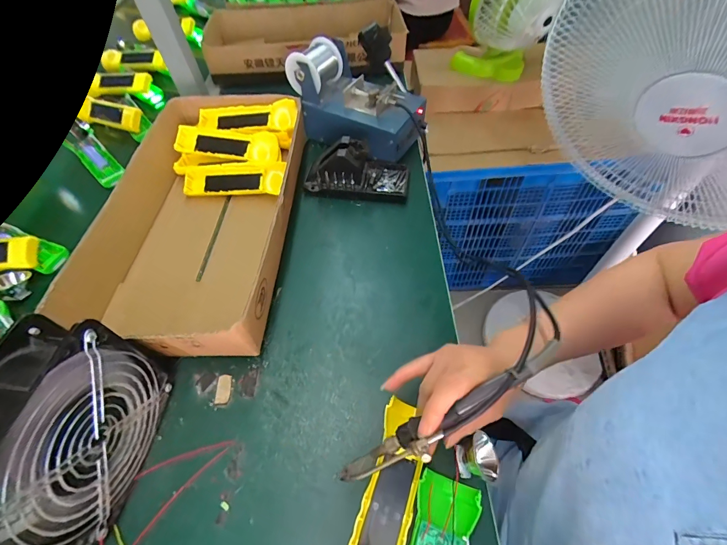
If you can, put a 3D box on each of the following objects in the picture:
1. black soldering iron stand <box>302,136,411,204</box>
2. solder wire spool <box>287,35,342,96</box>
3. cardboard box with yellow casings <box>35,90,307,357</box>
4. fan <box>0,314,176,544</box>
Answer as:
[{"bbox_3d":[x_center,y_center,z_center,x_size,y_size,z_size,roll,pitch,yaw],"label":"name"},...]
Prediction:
[{"bbox_3d":[-0.008,-0.166,0.530,0.157,0.075,0.083,6,56,5],"label":"black soldering iron stand"},{"bbox_3d":[-0.077,-0.332,0.550,0.066,0.059,0.072,28,61,18],"label":"solder wire spool"},{"bbox_3d":[-0.210,-0.098,0.477,0.222,0.078,0.419,4,56,3],"label":"cardboard box with yellow casings"},{"bbox_3d":[-0.238,0.128,0.279,0.067,0.146,0.156,4,56,4],"label":"fan"}]

